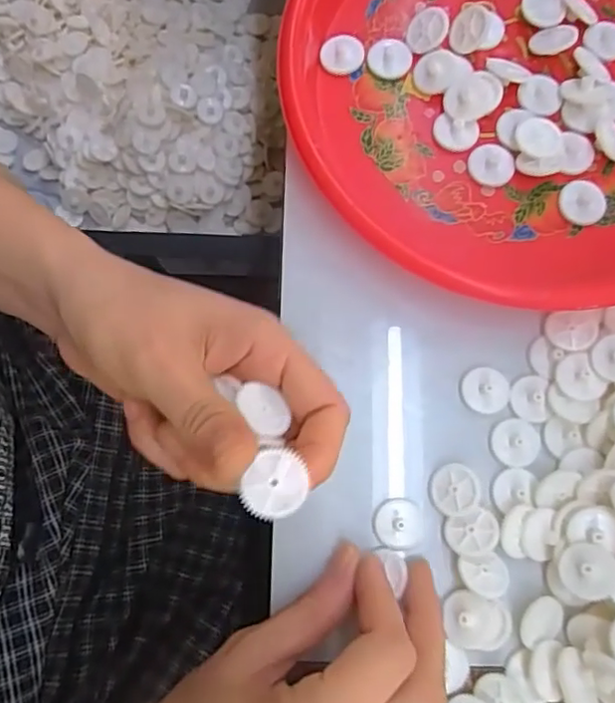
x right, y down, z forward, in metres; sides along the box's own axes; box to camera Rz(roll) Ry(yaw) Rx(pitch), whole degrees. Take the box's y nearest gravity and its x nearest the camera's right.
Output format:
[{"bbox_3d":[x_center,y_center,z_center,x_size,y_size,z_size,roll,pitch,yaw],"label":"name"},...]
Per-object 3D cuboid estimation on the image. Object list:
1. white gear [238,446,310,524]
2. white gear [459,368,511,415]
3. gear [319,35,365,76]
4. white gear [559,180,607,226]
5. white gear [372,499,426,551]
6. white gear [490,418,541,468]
[{"bbox_3d":[-0.010,0.043,0.185,0.018,0.004,0.021,27,80,5],"label":"white gear"},{"bbox_3d":[0.080,0.018,0.267,0.021,0.004,0.020,3,79,0],"label":"white gear"},{"bbox_3d":[0.018,-0.152,0.301,0.022,0.005,0.021,8,79,1],"label":"gear"},{"bbox_3d":[0.132,-0.071,0.281,0.021,0.006,0.020,0,79,0],"label":"white gear"},{"bbox_3d":[0.040,0.075,0.255,0.022,0.004,0.021,0,79,0],"label":"white gear"},{"bbox_3d":[0.093,0.041,0.262,0.021,0.004,0.021,-2,79,-1],"label":"white gear"}]

